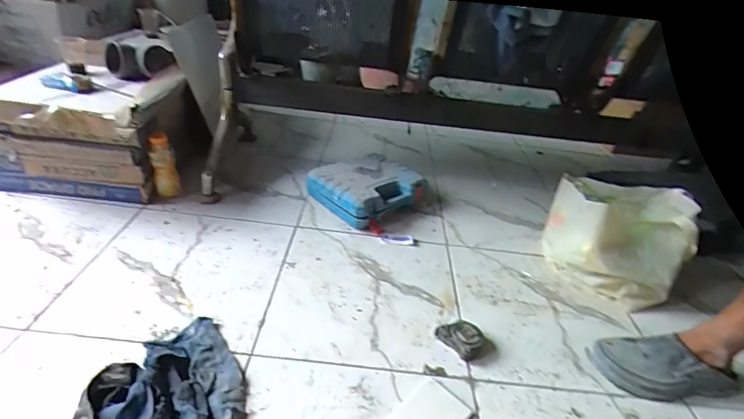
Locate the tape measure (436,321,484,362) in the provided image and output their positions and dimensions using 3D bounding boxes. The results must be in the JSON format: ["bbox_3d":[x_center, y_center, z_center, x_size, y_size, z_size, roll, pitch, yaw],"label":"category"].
[{"bbox_3d":[0.176,0.249,0.804,0.067,0.039,0.079,-22,42,-38],"label":"tape measure"}]

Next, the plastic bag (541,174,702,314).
[{"bbox_3d":[0.615,0.050,1.029,0.264,0.237,0.286,15,33,12],"label":"plastic bag"}]

